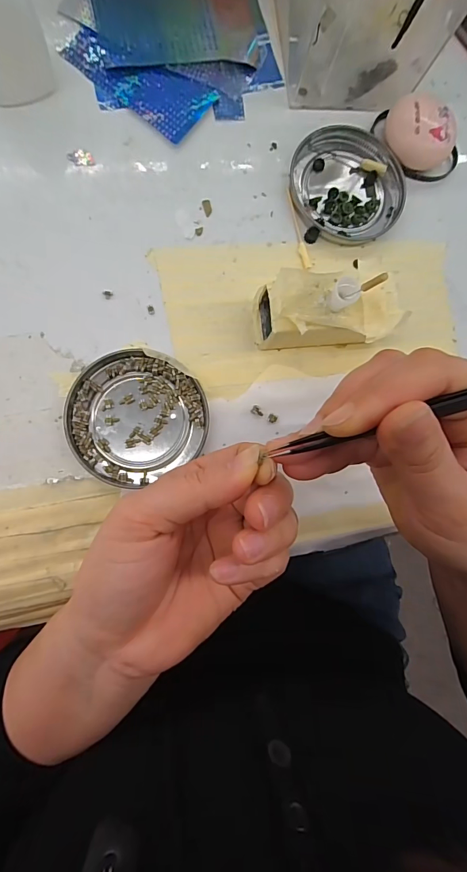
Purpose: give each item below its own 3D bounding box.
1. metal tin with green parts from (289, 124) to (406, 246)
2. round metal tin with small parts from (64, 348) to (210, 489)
[{"bbox_3d":[0.077,-0.171,0.265,0.074,0.009,0.078,1,85,-8],"label":"metal tin with green parts"},{"bbox_3d":[-0.056,-0.013,0.231,0.078,0.010,0.075,1,85,-8],"label":"round metal tin with small parts"}]

